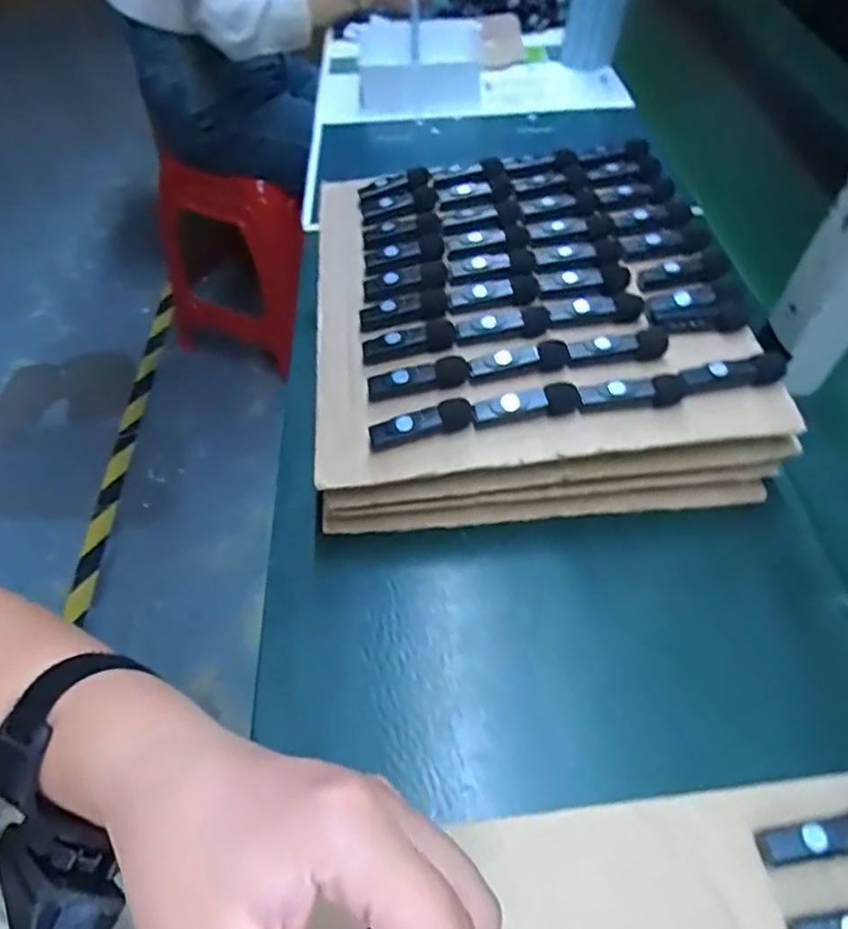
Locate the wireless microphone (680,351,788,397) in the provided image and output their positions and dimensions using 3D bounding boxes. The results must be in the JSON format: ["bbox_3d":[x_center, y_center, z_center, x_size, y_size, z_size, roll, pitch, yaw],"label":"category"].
[{"bbox_3d":[0.192,-0.057,0.381,0.064,0.015,0.015,-8,54,-8],"label":"wireless microphone"}]

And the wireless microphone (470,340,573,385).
[{"bbox_3d":[0.062,-0.068,0.405,0.064,0.019,0.013,-7,54,-8],"label":"wireless microphone"}]

